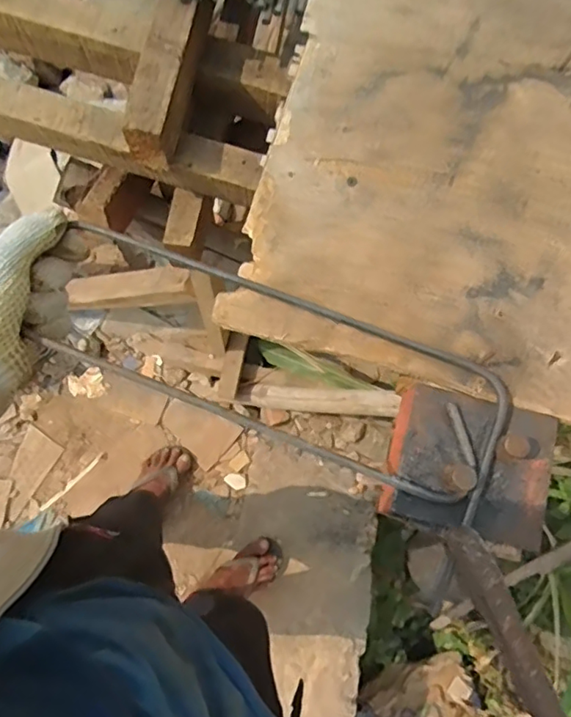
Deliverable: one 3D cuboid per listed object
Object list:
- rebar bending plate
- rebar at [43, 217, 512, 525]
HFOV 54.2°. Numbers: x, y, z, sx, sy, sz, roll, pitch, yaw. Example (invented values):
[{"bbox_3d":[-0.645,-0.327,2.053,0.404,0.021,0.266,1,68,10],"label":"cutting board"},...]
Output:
[{"bbox_3d":[0.124,0.068,0.362,0.104,0.031,0.090,14,79,3],"label":"rebar bending plate"},{"bbox_3d":[-0.012,-0.001,0.386,0.333,0.024,0.117,25,79,7],"label":"rebar"}]

